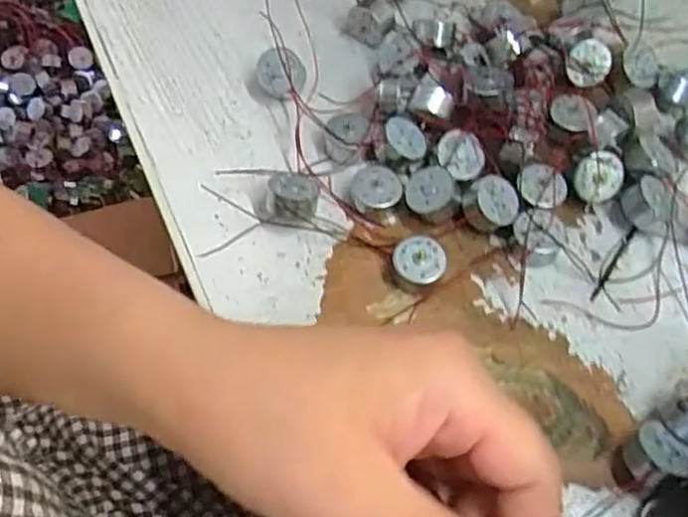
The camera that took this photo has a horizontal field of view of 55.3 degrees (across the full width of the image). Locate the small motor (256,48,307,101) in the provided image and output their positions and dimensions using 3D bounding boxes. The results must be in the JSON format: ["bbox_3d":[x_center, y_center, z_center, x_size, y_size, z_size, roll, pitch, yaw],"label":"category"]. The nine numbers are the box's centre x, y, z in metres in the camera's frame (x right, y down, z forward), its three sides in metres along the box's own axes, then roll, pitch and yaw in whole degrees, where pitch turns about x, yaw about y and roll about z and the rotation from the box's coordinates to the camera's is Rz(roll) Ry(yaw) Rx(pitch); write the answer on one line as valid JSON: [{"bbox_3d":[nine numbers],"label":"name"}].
[{"bbox_3d":[-0.033,-0.095,0.339,0.025,0.010,0.025,-4,102,5],"label":"small motor"}]

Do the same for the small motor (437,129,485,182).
[{"bbox_3d":[0.056,-0.049,0.313,0.023,0.014,0.021,0,63,0],"label":"small motor"}]

